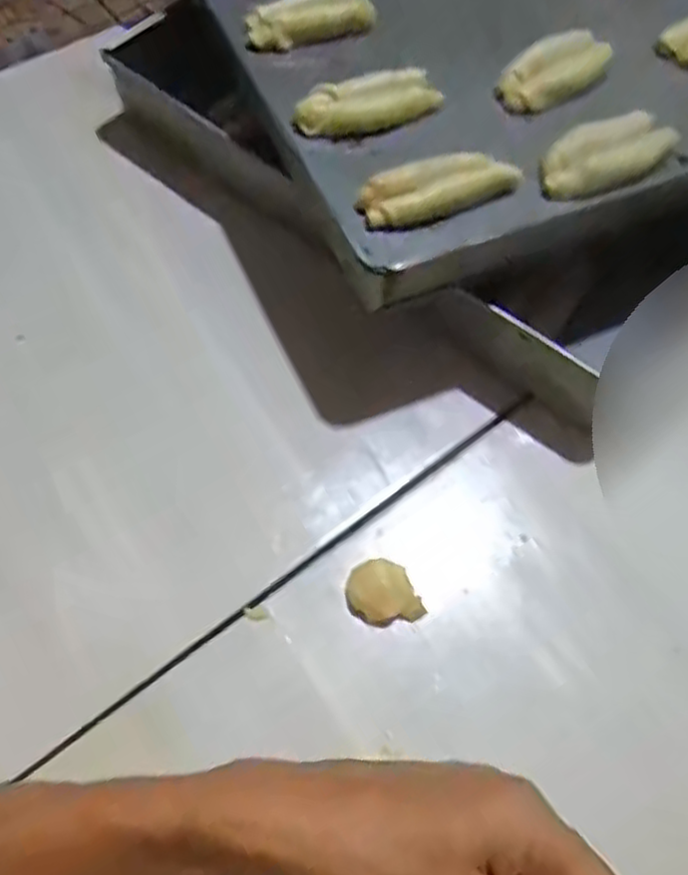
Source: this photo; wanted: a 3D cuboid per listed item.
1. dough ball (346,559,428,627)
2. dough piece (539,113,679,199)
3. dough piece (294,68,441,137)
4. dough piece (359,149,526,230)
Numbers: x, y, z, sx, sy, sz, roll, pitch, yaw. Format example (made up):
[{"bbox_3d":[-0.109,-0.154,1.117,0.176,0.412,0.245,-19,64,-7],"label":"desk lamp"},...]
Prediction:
[{"bbox_3d":[0.023,0.088,0.416,0.040,0.023,0.031,-6,63,-3],"label":"dough ball"},{"bbox_3d":[0.180,-0.191,0.490,0.106,0.020,0.043,-28,67,-14],"label":"dough piece"},{"bbox_3d":[0.015,-0.232,0.510,0.102,0.032,0.026,-16,64,-9],"label":"dough piece"},{"bbox_3d":[0.062,-0.162,0.469,0.108,0.022,0.031,-21,65,-11],"label":"dough piece"}]

